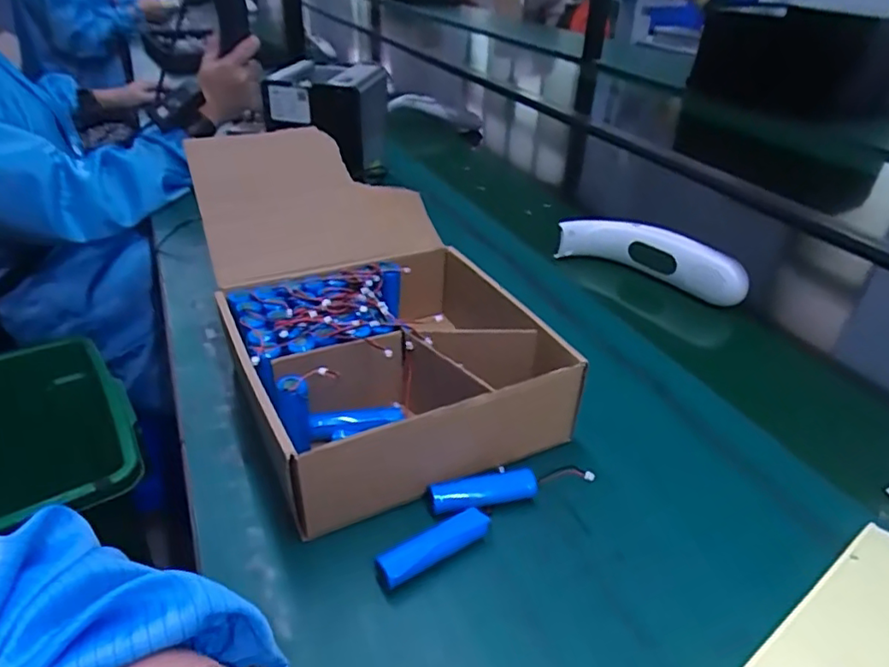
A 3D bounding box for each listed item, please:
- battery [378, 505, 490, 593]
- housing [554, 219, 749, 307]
[{"bbox_3d":[-0.006,0.122,0.340,0.068,0.018,0.015,-19,40,-28],"label":"battery"},{"bbox_3d":[0.221,-0.085,0.645,0.198,0.060,0.027,22,39,26],"label":"housing"}]

